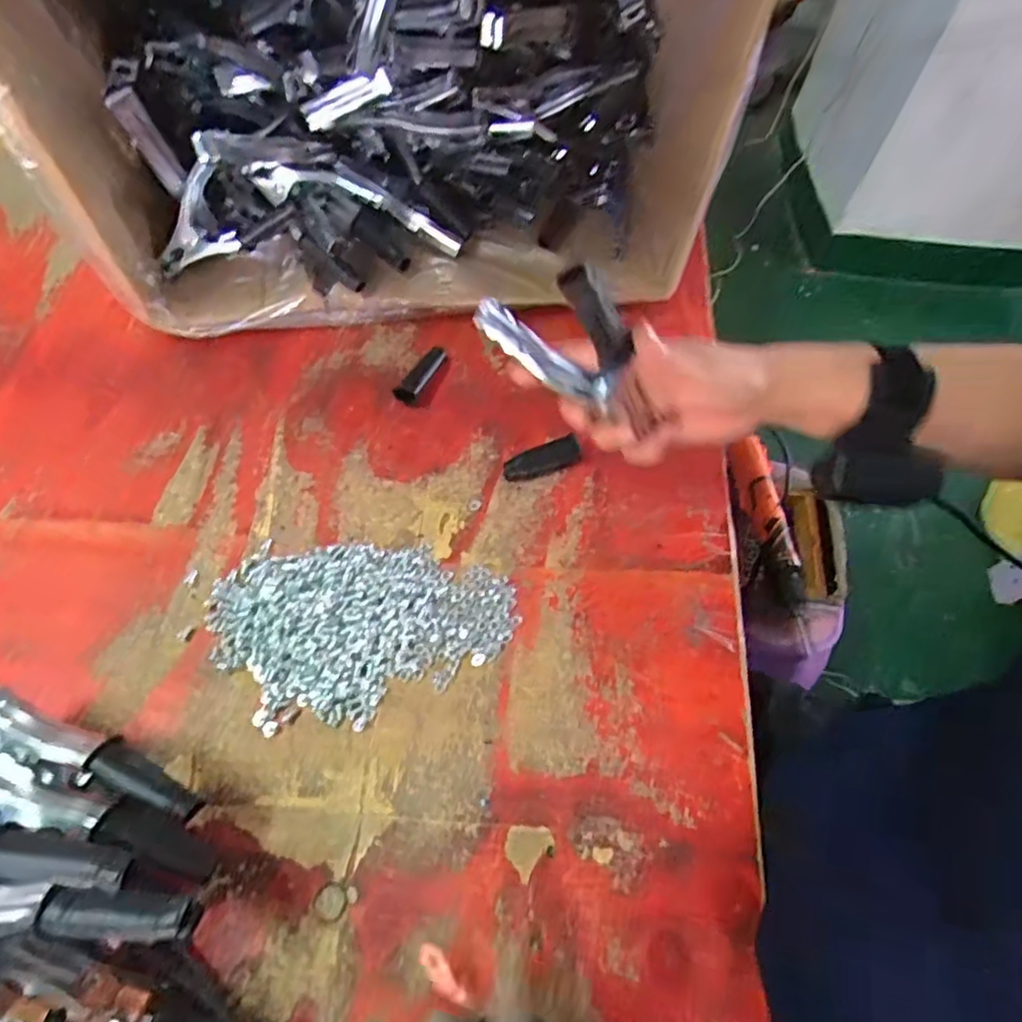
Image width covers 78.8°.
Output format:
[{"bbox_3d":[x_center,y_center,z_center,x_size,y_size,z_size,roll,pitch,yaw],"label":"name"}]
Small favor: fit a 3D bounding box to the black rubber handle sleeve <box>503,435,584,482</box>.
[{"bbox_3d":[0.025,-0.041,0.498,0.064,0.020,0.020,-16,63,-11],"label":"black rubber handle sleeve"}]

